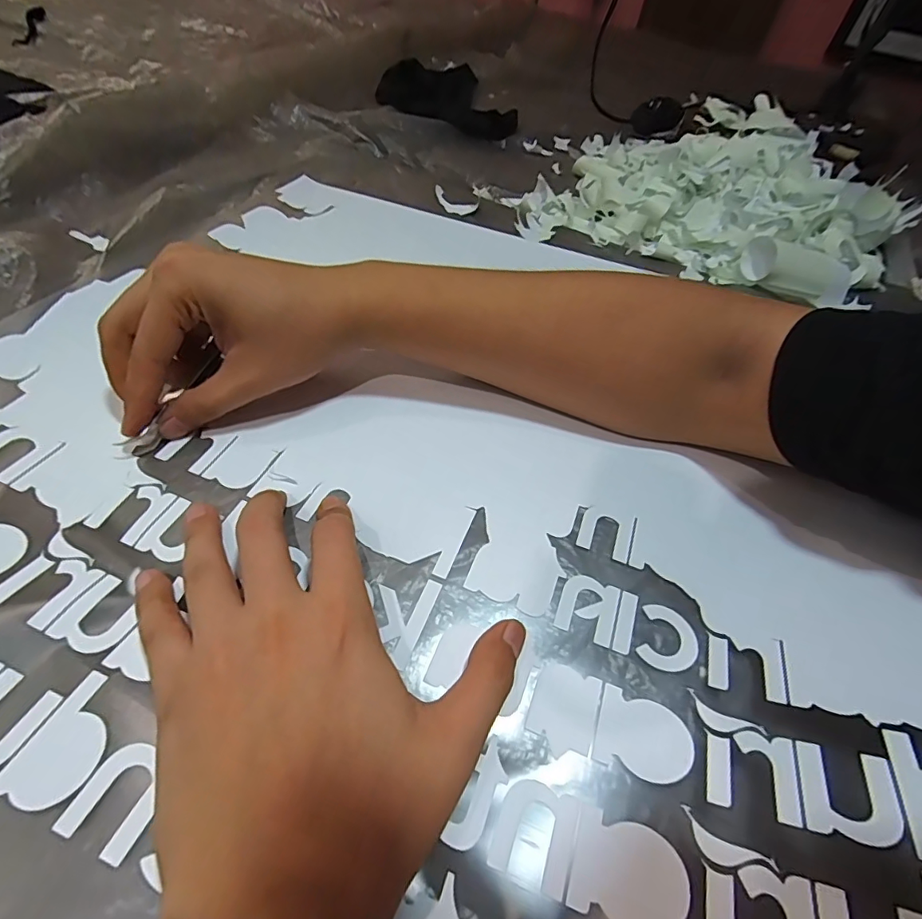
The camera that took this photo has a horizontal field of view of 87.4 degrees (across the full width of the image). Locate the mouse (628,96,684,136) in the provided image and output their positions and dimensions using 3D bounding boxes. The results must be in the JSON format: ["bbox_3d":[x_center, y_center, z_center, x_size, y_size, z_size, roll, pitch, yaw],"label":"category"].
[{"bbox_3d":[0.254,-0.443,0.632,0.067,0.048,0.026,-13,57,-16],"label":"mouse"}]

